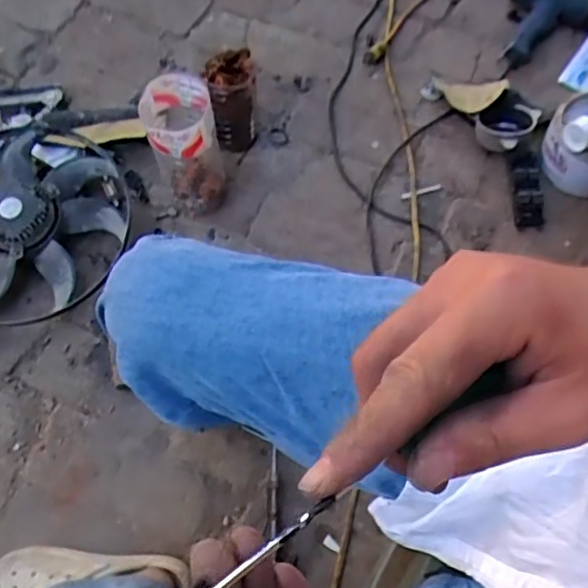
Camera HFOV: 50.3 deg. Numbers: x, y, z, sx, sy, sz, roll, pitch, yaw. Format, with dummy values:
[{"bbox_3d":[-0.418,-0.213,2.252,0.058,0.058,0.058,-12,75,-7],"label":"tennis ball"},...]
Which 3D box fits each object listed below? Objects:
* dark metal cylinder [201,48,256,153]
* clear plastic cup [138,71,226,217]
[{"bbox_3d":[-0.102,-0.321,1.070,0.085,0.160,0.097,-7,66,-2],"label":"dark metal cylinder"},{"bbox_3d":[-0.167,-0.225,0.984,0.100,0.223,0.107,0,66,1],"label":"clear plastic cup"}]

